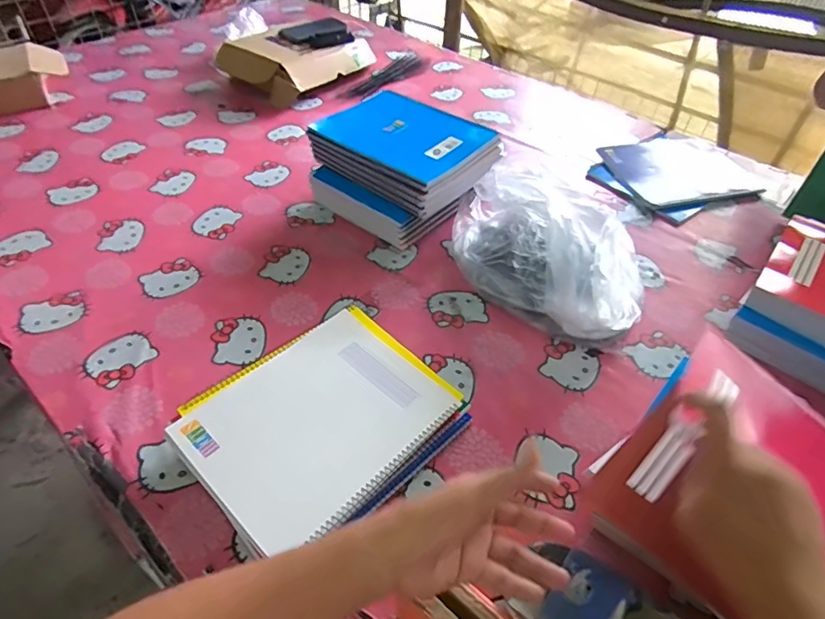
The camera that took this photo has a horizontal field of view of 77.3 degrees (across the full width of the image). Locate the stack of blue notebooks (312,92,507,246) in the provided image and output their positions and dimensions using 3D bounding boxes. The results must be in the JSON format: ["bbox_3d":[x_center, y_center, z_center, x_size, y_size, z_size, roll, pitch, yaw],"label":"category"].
[{"bbox_3d":[-0.018,-0.240,0.869,0.233,0.128,0.211,32,53,26],"label":"stack of blue notebooks"}]

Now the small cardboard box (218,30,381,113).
[{"bbox_3d":[-0.279,-0.597,1.235,0.256,0.088,0.308,26,50,22],"label":"small cardboard box"}]

